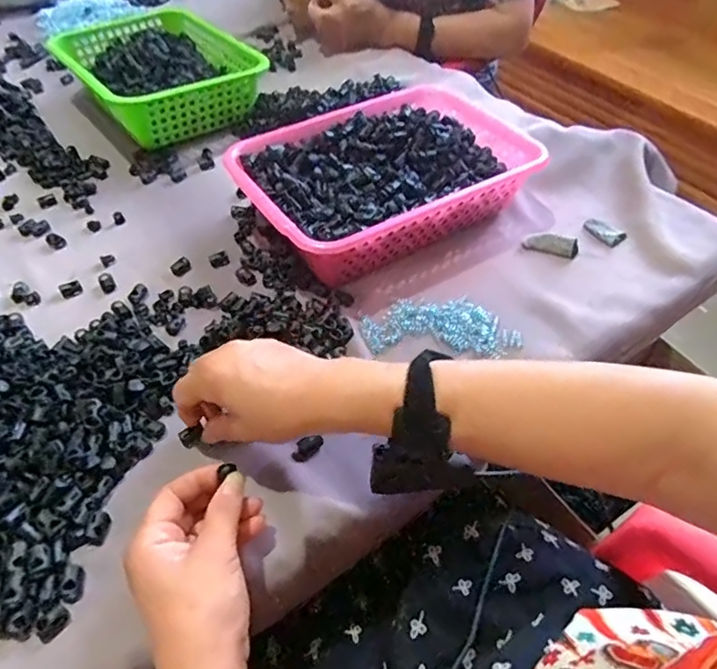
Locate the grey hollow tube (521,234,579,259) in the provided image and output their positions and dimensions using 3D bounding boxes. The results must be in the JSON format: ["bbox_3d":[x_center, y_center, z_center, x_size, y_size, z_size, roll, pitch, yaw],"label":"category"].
[{"bbox_3d":[0.212,-0.100,0.599,0.059,0.019,0.022,11,49,10],"label":"grey hollow tube"}]

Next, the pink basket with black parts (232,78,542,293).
[{"bbox_3d":[0.025,-0.181,0.618,0.312,0.069,0.227,-25,53,-21],"label":"pink basket with black parts"}]

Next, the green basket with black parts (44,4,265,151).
[{"bbox_3d":[-0.293,-0.386,0.793,0.223,0.084,0.305,-28,54,-23],"label":"green basket with black parts"}]

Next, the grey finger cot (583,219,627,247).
[{"bbox_3d":[0.282,-0.118,0.627,0.025,0.008,0.045,-32,56,-26],"label":"grey finger cot"}]

